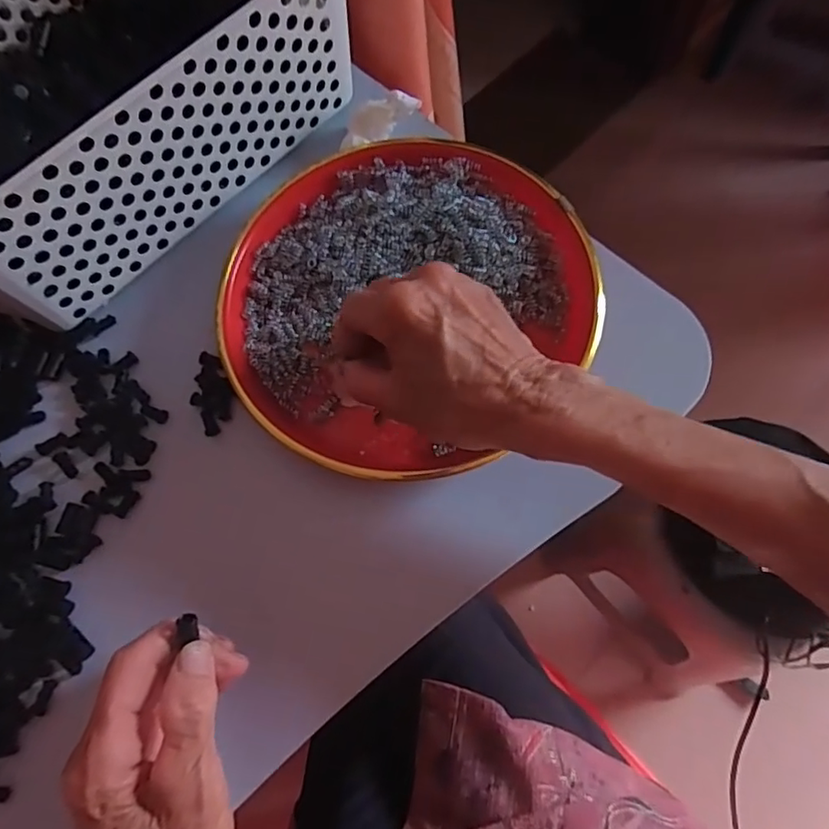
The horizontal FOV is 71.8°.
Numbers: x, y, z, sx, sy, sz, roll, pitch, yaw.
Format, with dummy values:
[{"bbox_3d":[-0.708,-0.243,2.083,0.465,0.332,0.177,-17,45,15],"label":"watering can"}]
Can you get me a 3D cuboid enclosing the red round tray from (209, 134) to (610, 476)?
[{"bbox_3d":[-0.009,-0.070,0.346,0.205,0.032,0.214,-1,69,2],"label":"red round tray"}]

